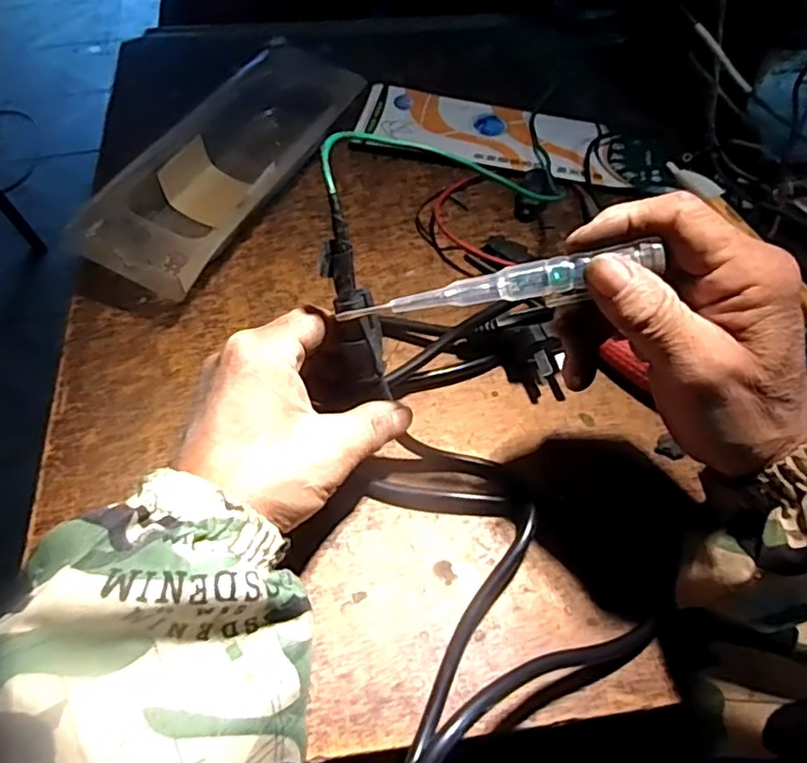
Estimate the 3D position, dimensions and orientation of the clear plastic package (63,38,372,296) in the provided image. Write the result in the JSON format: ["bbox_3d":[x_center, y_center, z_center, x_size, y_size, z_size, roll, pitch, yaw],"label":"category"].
[{"bbox_3d":[-0.121,-0.157,0.457,0.092,0.042,0.249,21,58,13],"label":"clear plastic package"}]

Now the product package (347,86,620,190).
[{"bbox_3d":[0.070,-0.206,0.523,0.208,0.011,0.096,9,56,6],"label":"product package"}]

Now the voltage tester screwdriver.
[{"bbox_3d":[0.039,-0.041,0.279,0.137,0.012,0.010,-10,54,17],"label":"voltage tester screwdriver"}]

